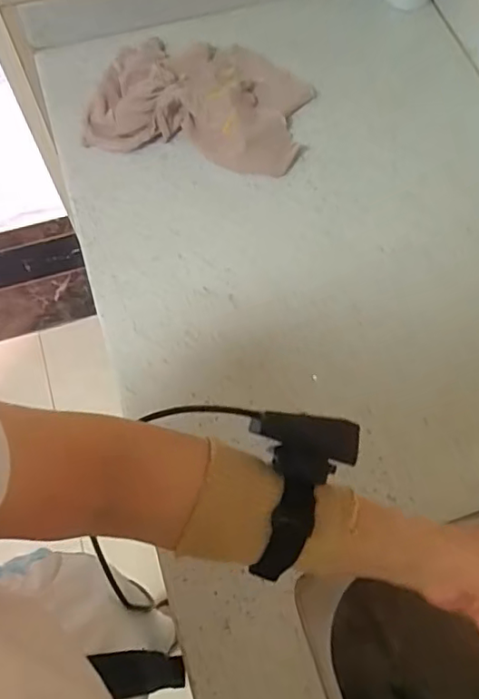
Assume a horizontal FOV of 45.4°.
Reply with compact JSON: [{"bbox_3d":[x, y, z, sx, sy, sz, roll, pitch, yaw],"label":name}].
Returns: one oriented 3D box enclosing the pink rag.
[{"bbox_3d":[-0.050,-0.333,0.750,0.270,0.048,0.189,12,66,4],"label":"pink rag"}]

